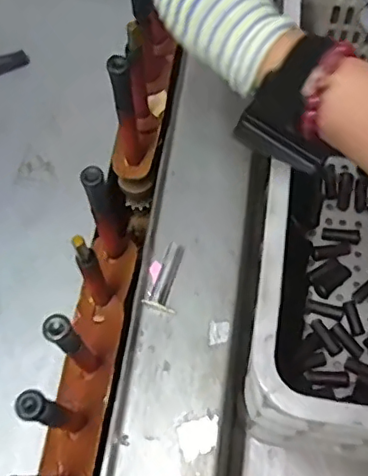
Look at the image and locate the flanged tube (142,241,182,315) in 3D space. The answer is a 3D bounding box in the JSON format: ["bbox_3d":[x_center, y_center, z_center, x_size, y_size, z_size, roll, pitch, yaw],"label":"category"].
[{"bbox_3d":[-0.015,0.039,0.547,0.028,0.018,0.069,15,68,9],"label":"flanged tube"}]

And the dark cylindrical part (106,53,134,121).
[{"bbox_3d":[-0.053,-0.127,0.488,0.017,0.078,0.013,-7,67,-4],"label":"dark cylindrical part"}]

